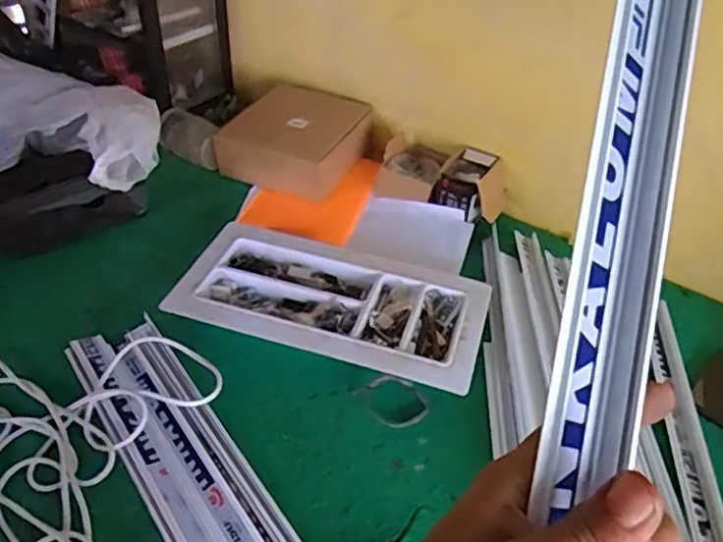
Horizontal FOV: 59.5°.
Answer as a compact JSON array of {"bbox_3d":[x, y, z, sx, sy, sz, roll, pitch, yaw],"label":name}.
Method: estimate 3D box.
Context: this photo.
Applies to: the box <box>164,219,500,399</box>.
[{"bbox_3d":[-0.045,0.048,1.057,0.490,0.053,0.254,13,40,11],"label":"box"}]

